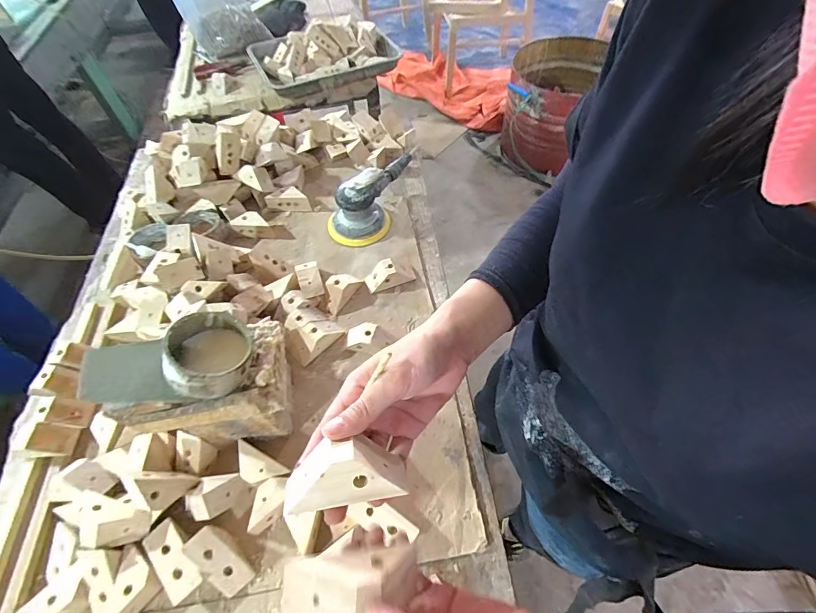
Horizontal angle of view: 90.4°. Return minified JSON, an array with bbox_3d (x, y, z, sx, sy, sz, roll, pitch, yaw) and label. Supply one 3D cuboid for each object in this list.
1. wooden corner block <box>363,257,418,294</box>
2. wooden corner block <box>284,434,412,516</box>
[{"bbox_3d":[-0.034,-0.056,0.688,0.078,0.036,0.036,-19,57,-10],"label":"wooden corner block"},{"bbox_3d":[-0.044,0.112,0.274,0.079,0.036,0.040,-11,56,-2],"label":"wooden corner block"}]

